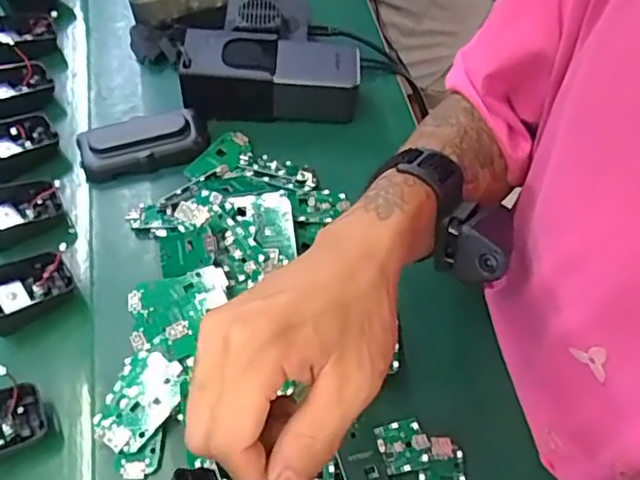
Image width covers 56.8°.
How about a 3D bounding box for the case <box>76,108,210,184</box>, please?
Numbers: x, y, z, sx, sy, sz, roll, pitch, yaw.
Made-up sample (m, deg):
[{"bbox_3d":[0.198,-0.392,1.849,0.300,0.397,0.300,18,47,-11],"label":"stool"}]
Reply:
[{"bbox_3d":[-0.154,-0.087,0.514,0.107,0.023,0.052,-14,66,-8],"label":"case"}]

